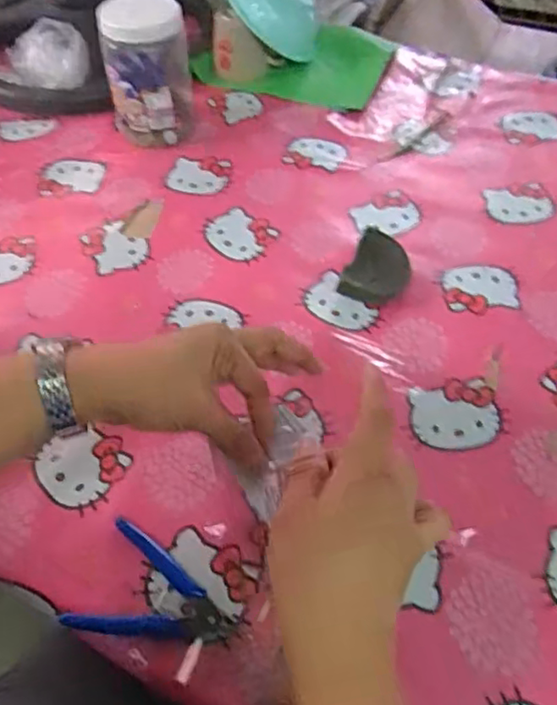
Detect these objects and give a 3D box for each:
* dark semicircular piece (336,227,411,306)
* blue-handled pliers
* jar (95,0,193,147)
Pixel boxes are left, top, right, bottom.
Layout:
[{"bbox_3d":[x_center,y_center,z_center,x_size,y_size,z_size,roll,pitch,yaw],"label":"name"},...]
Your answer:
[{"bbox_3d":[0.103,-0.088,0.648,0.065,0.028,0.080,13,54,12],"label":"dark semicircular piece"},{"bbox_3d":[-0.091,0.184,0.460,0.114,0.007,0.082,19,55,16],"label":"blue-handled pliers"},{"bbox_3d":[-0.163,-0.352,0.781,0.102,0.148,0.092,-9,52,-5],"label":"jar"}]

